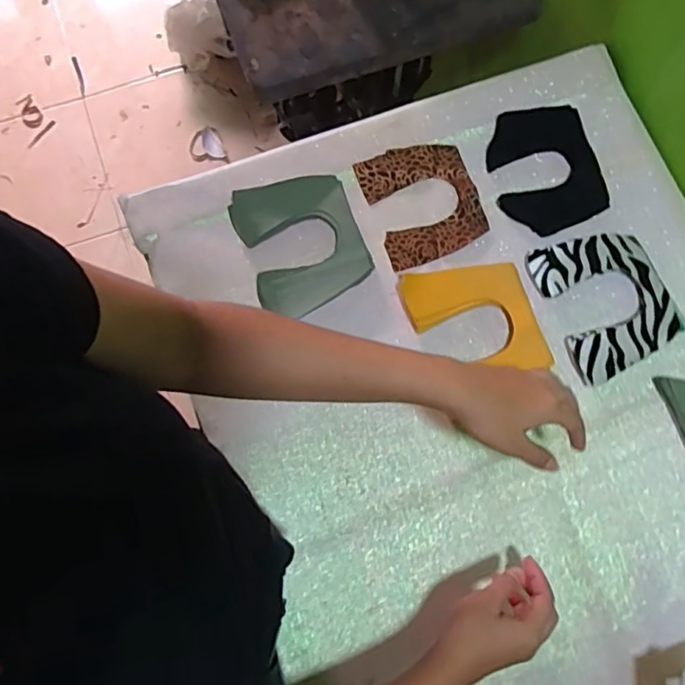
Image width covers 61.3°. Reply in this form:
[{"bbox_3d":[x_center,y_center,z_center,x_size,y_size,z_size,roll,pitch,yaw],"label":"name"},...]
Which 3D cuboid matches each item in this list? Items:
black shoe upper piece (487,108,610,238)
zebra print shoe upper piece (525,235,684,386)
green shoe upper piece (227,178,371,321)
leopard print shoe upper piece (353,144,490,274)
[{"bbox_3d":[0.235,-0.200,0.671,0.121,0.007,0.148,-14,80,0],"label":"black shoe upper piece"},{"bbox_3d":[0.286,-0.046,0.624,0.123,0.009,0.151,-21,78,-3],"label":"zebra print shoe upper piece"},{"bbox_3d":[-0.045,-0.110,0.643,0.126,0.021,0.149,-20,81,-4],"label":"green shoe upper piece"},{"bbox_3d":[0.093,-0.162,0.665,0.120,0.008,0.137,-20,81,-1],"label":"leopard print shoe upper piece"}]

